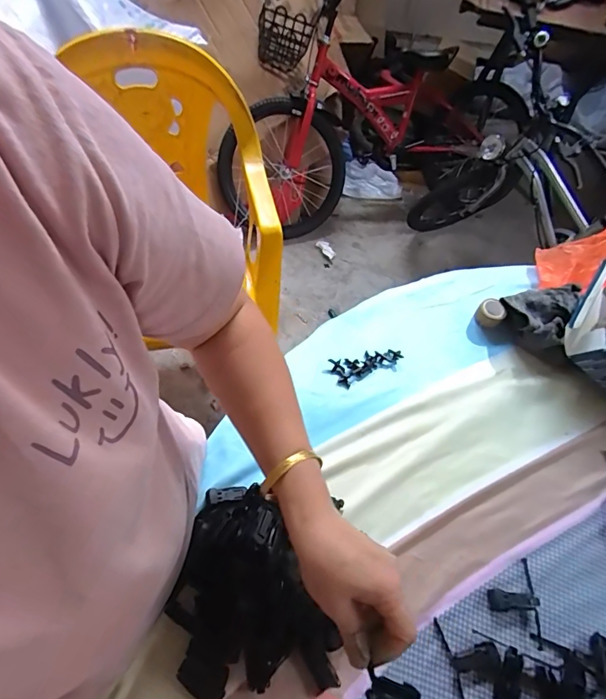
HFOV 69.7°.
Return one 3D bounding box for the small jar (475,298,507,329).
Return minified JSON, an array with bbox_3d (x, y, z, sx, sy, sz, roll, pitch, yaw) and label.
[{"bbox_3d":[0.269,-0.050,0.629,0.036,0.029,0.035,2,61,-3],"label":"small jar"}]

